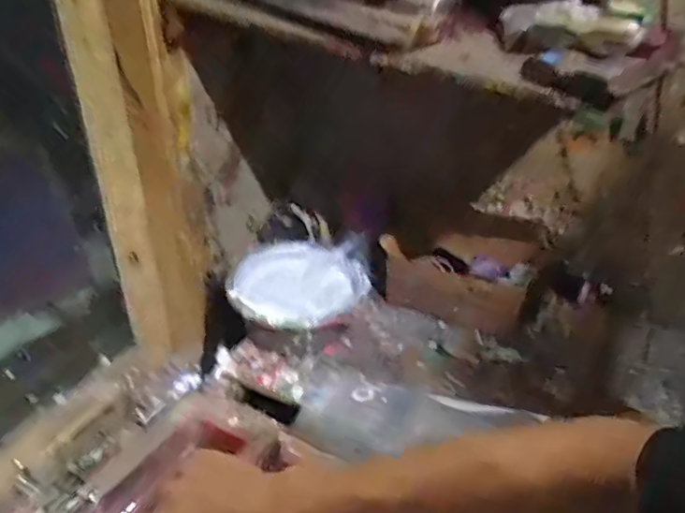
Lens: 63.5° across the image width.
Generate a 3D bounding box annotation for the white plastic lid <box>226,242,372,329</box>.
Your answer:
[{"bbox_3d":[-0.067,0.041,0.805,0.174,0.036,0.176,-1,28,1],"label":"white plastic lid"}]

